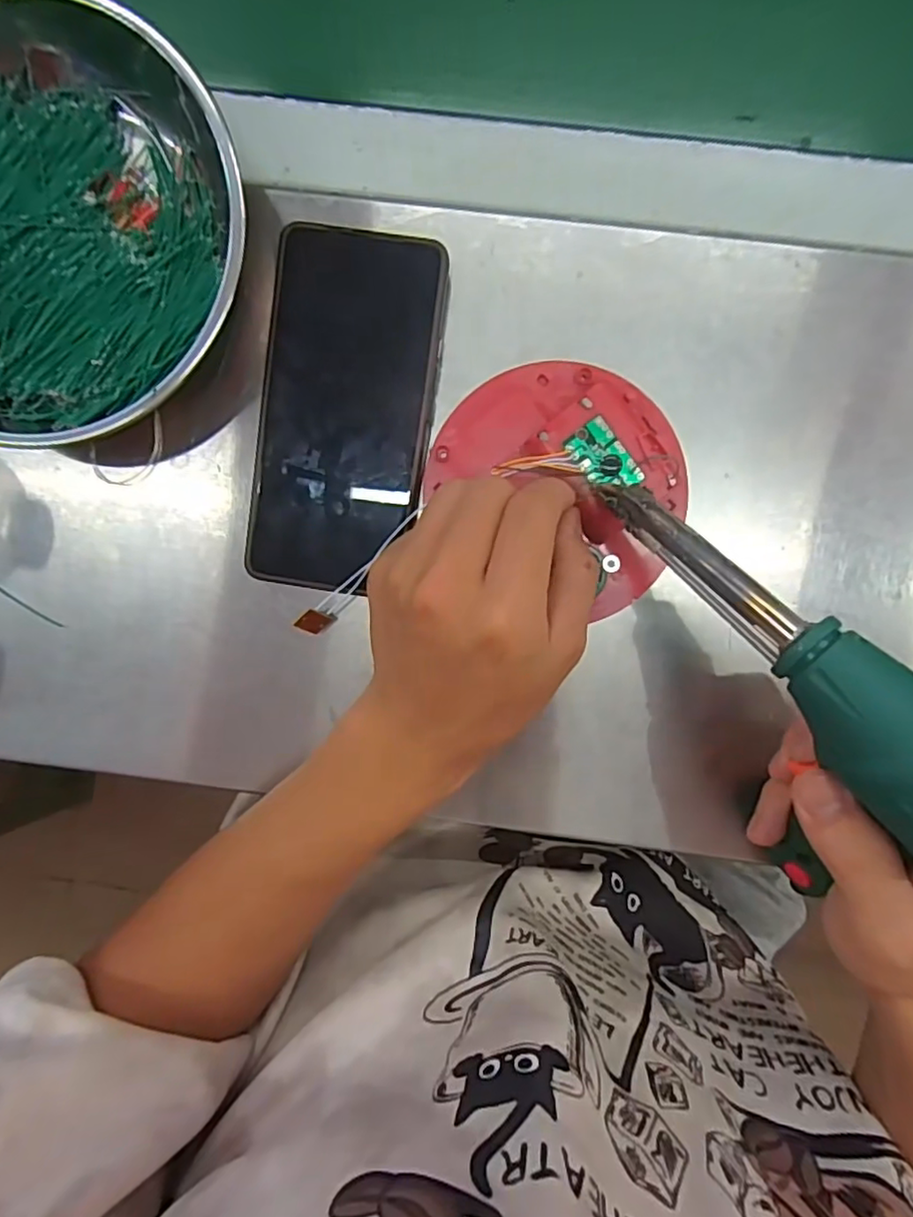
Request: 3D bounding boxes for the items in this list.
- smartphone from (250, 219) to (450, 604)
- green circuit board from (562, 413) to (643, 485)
[{"bbox_3d":[-0.052,-0.090,0.289,0.080,0.013,0.161,8,96,2],"label":"smartphone"},{"bbox_3d":[0.065,-0.066,0.270,0.021,0.004,0.034,-37,93,6],"label":"green circuit board"}]

